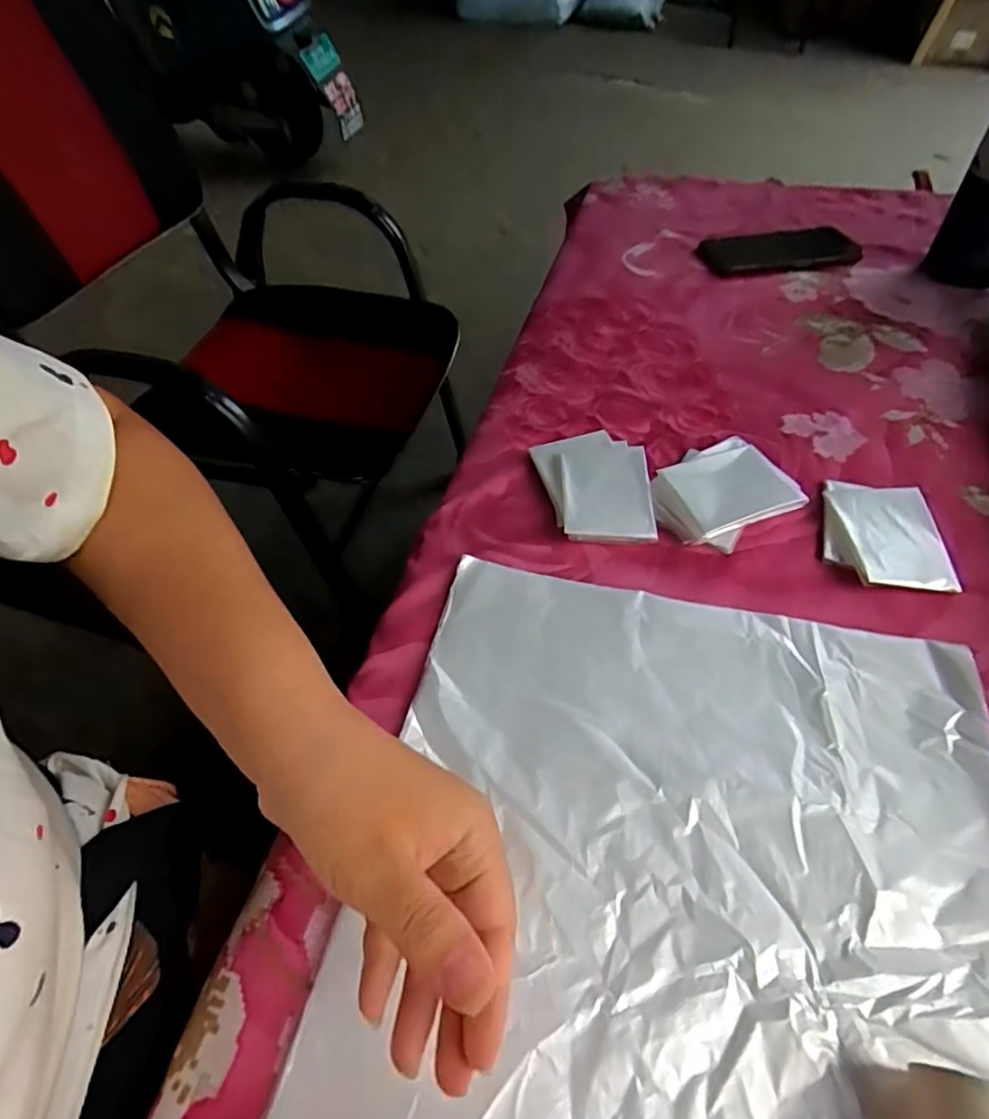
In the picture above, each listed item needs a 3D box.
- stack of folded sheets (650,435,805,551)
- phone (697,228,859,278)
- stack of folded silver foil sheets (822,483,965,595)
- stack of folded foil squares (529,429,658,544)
[{"bbox_3d":[0.162,-0.048,0.440,0.091,0.022,0.076,-23,53,-14],"label":"stack of folded sheets"},{"bbox_3d":[0.311,-0.338,0.678,0.165,0.012,0.086,-11,51,-5],"label":"phone"},{"bbox_3d":[0.261,-0.017,0.415,0.074,0.012,0.085,1,51,5],"label":"stack of folded silver foil sheets"},{"bbox_3d":[0.072,-0.055,0.452,0.080,0.016,0.103,-1,51,3],"label":"stack of folded foil squares"}]

